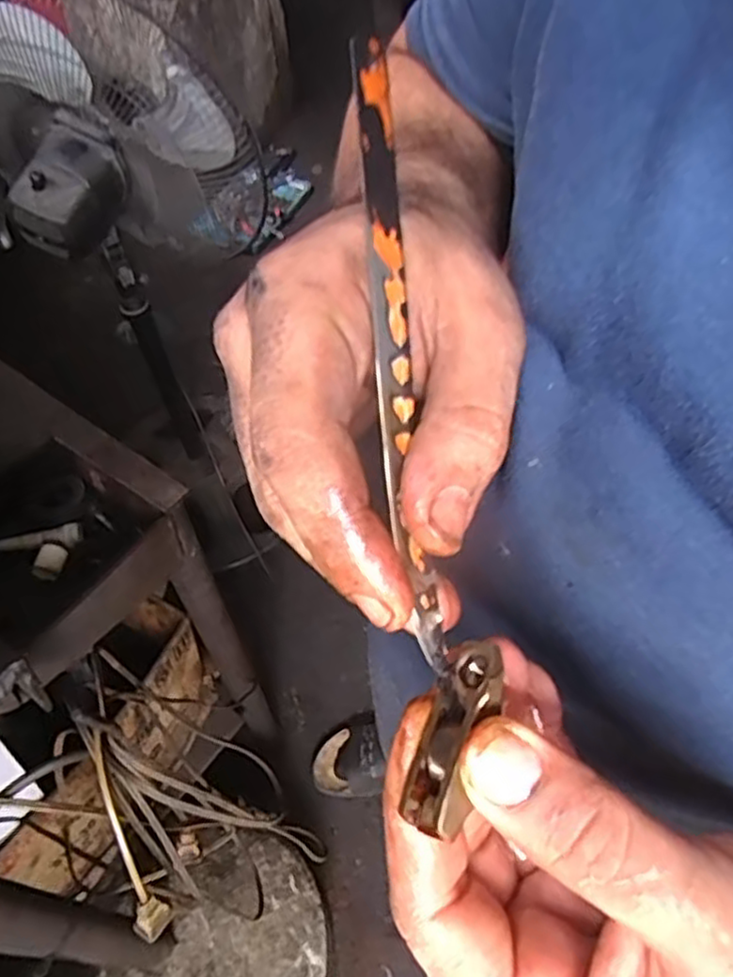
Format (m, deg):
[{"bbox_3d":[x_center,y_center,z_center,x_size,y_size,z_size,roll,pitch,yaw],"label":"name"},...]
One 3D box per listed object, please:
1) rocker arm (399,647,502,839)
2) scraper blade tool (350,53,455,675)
[{"bbox_3d":[0.020,0.055,0.161,0.012,0.013,0.041,16,60,10],"label":"rocker arm"},{"bbox_3d":[0.008,-0.032,0.170,0.008,0.006,0.150,-6,90,-4],"label":"scraper blade tool"}]

